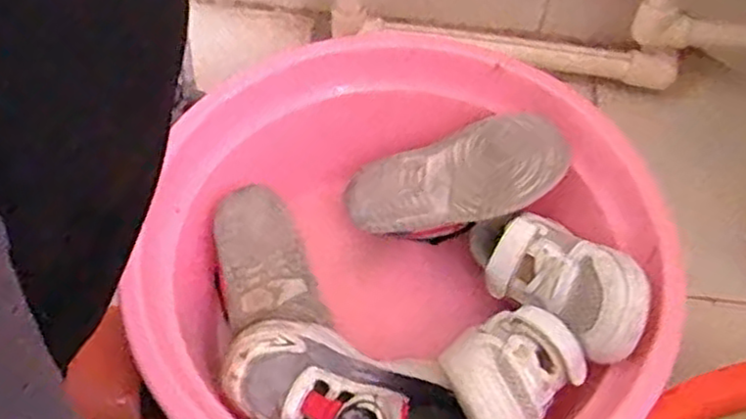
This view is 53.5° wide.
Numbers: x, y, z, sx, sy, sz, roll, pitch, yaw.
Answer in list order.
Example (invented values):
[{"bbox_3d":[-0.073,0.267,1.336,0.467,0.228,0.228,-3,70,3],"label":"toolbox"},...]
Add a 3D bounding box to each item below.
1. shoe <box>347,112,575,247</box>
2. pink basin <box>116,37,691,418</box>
[{"bbox_3d":[0.069,-0.017,0.601,0.177,0.066,0.074,-17,53,23],"label":"shoe"},{"bbox_3d":[0.027,0.055,0.546,0.336,0.165,0.350,2,56,-3],"label":"pink basin"}]

